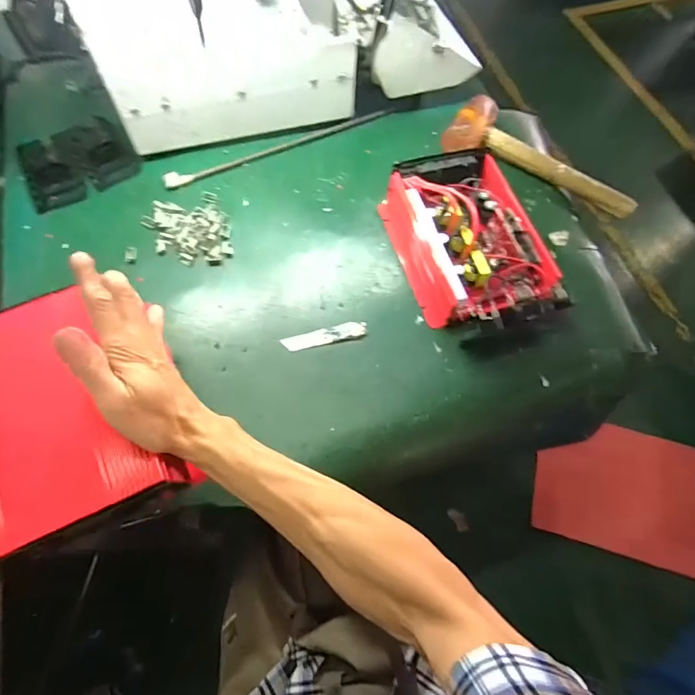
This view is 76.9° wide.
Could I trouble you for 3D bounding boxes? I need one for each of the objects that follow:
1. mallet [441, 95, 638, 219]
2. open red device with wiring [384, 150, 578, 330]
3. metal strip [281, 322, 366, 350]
[{"bbox_3d":[0.284,-0.277,0.631,0.284,0.048,0.112,26,68,8],"label":"mallet"},{"bbox_3d":[0.152,-0.134,0.556,0.156,0.063,0.241,-15,69,-9],"label":"open red device with wiring"},{"bbox_3d":[-0.027,-0.014,0.524,0.100,0.005,0.020,-13,68,-9],"label":"metal strip"}]

